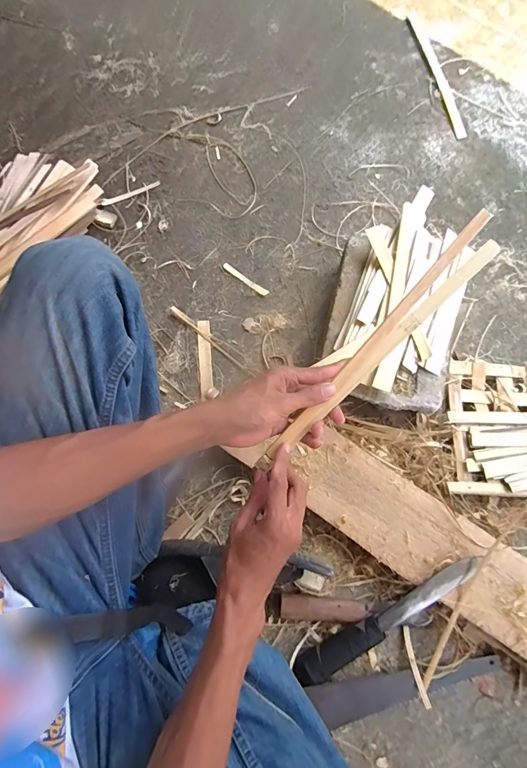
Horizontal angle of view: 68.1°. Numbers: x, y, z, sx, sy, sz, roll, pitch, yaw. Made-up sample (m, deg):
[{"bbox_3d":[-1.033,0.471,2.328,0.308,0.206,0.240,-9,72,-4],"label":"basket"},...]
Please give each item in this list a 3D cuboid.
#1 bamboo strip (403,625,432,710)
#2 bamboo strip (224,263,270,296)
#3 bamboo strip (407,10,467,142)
[{"bbox_3d":[0.230,0.428,0.593,0.012,0.013,0.101,-5,49,-1],"label":"bamboo strip"},{"bbox_3d":[-0.035,-0.200,0.749,0.103,0.007,0.014,36,81,7],"label":"bamboo strip"},{"bbox_3d":[0.386,-0.689,0.867,0.028,0.007,0.345,-14,79,-3],"label":"bamboo strip"}]

